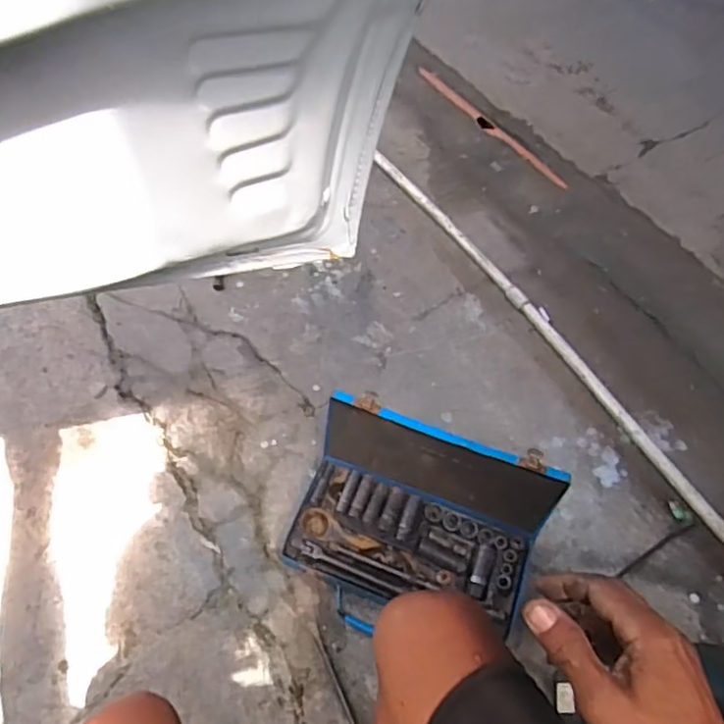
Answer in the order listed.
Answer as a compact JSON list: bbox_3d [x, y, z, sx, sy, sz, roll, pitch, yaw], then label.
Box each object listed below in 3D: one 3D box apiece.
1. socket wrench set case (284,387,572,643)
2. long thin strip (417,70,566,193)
[{"bbox_3d":[0.062,0.208,0.770,0.298,0.169,0.218,19,59,10],"label":"socket wrench set case"},{"bbox_3d":[0.272,-0.508,1.351,0.027,0.011,0.466,-30,63,-19],"label":"long thin strip"}]

